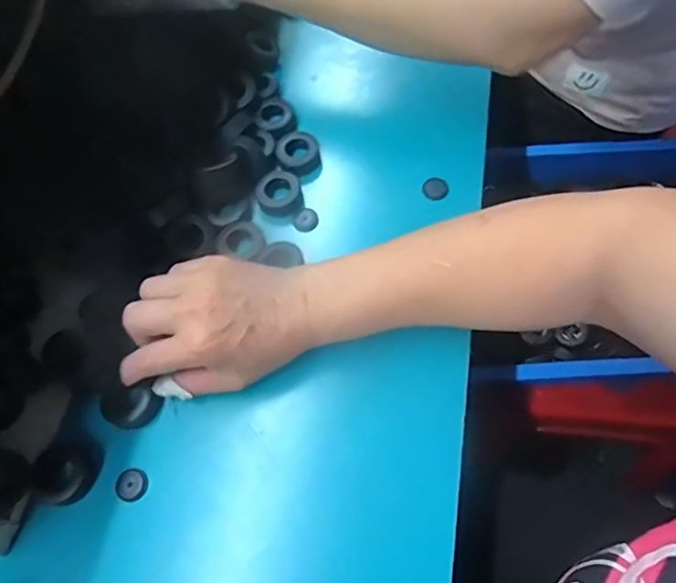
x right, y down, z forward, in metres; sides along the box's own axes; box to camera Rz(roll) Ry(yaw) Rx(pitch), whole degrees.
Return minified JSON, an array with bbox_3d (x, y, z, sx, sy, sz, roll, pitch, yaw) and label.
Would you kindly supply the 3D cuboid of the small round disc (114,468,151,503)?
[{"bbox_3d":[-0.137,0.127,0.360,0.021,0.004,0.020,-1,64,3],"label":"small round disc"}]

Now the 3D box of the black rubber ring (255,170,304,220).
[{"bbox_3d":[-0.047,-0.077,0.439,0.036,0.019,0.037,-1,64,3],"label":"black rubber ring"}]

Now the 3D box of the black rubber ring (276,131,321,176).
[{"bbox_3d":[-0.034,-0.116,0.459,0.034,0.016,0.033,-1,64,3],"label":"black rubber ring"}]

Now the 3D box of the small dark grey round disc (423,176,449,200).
[{"bbox_3d":[0.078,-0.082,0.436,0.018,0.009,0.016,-12,64,-3],"label":"small dark grey round disc"}]

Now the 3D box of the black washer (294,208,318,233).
[{"bbox_3d":[-0.026,-0.057,0.435,0.018,0.010,0.015,-36,67,-13],"label":"black washer"}]

